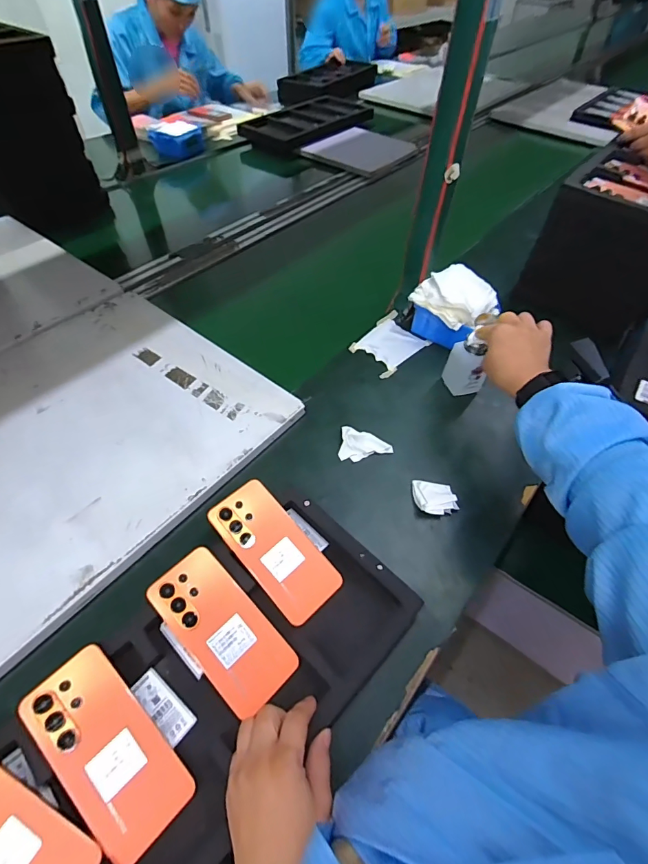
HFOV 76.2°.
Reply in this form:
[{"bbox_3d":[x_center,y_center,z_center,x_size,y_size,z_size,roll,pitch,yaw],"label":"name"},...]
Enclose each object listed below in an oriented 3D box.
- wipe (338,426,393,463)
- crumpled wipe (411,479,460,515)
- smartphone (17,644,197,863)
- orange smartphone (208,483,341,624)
[{"bbox_3d":[0.066,0.022,0.650,0.081,0.014,0.057,8,51,0],"label":"wipe"},{"bbox_3d":[0.159,0.093,0.592,0.056,0.022,0.054,3,52,-3],"label":"crumpled wipe"},{"bbox_3d":[-0.200,0.288,0.380,0.170,0.006,0.077,40,56,18],"label":"smartphone"},{"bbox_3d":[-0.060,0.141,0.507,0.083,0.006,0.174,-34,71,-28],"label":"orange smartphone"}]

